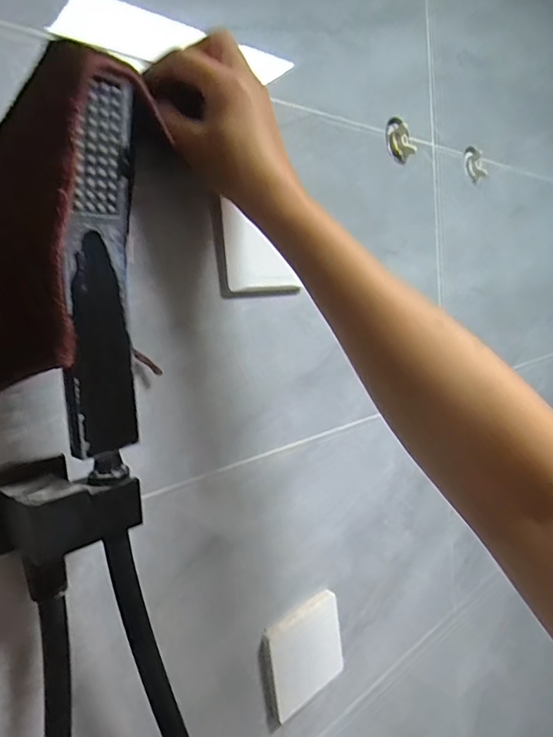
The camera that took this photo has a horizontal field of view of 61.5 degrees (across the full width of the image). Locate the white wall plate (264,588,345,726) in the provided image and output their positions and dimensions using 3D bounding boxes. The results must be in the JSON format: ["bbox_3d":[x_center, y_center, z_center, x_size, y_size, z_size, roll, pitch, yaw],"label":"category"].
[{"bbox_3d":[0.027,0.262,0.430,0.088,0.083,0.018,-12,9,-44],"label":"white wall plate"}]

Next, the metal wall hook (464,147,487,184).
[{"bbox_3d":[0.252,-0.258,0.590,0.021,0.043,0.016,2,40,48],"label":"metal wall hook"}]

